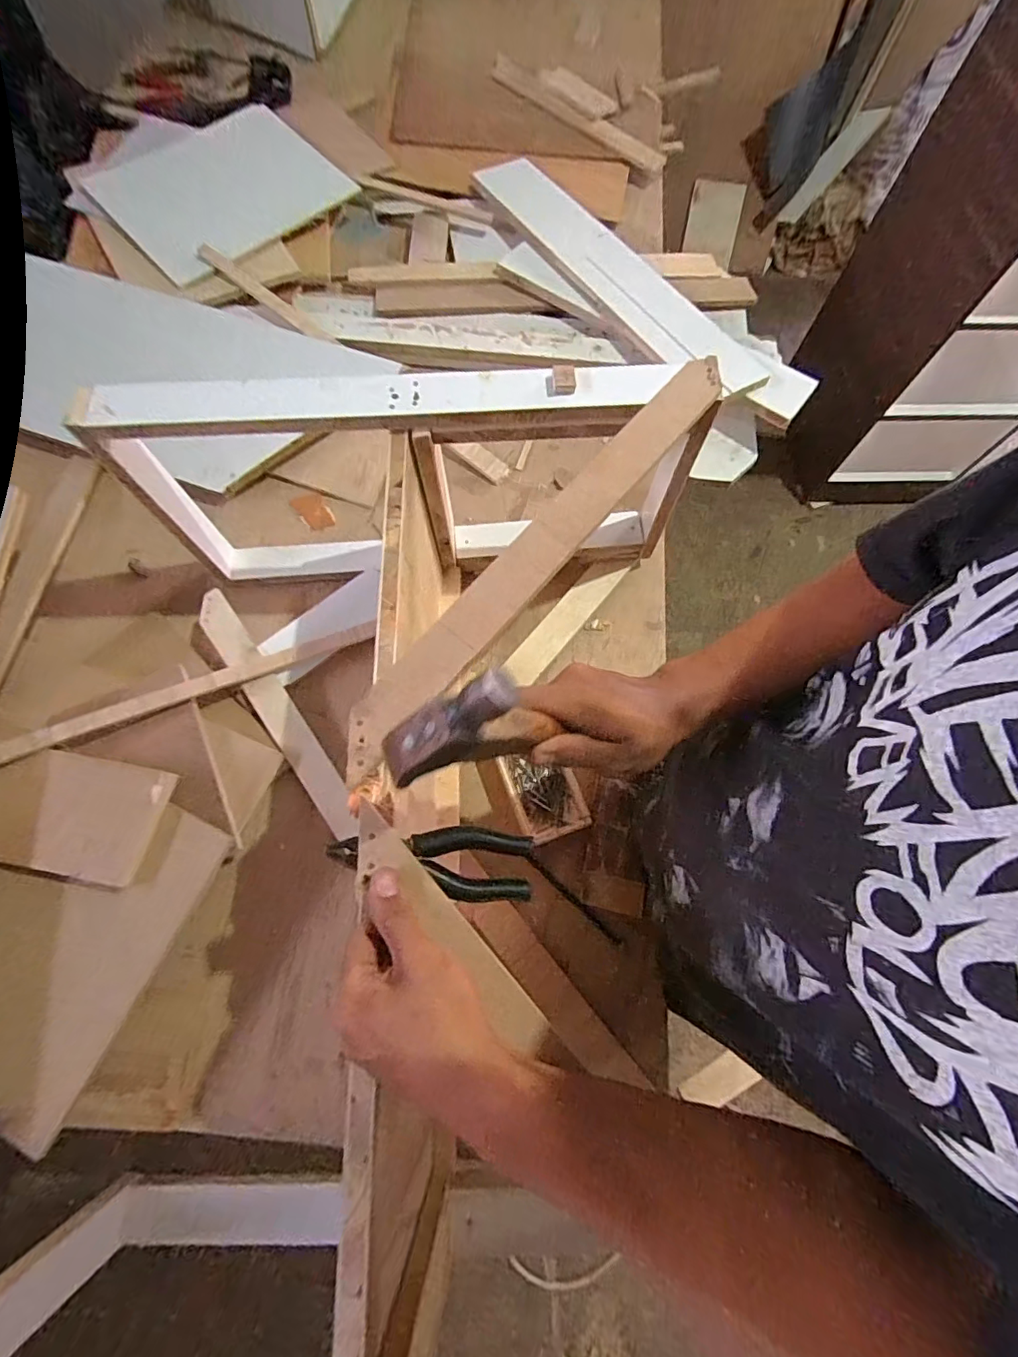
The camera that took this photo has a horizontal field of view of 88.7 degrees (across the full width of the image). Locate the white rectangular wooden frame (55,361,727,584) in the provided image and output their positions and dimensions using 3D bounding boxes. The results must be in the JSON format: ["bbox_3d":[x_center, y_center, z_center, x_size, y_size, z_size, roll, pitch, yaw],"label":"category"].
[{"bbox_3d":[-0.100,-0.227,0.602,0.602,0.264,0.058,-2,70,-2],"label":"white rectangular wooden frame"}]

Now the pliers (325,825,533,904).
[{"bbox_3d":[-0.054,0.131,0.381,0.146,0.015,0.051,12,69,-11],"label":"pliers"}]

